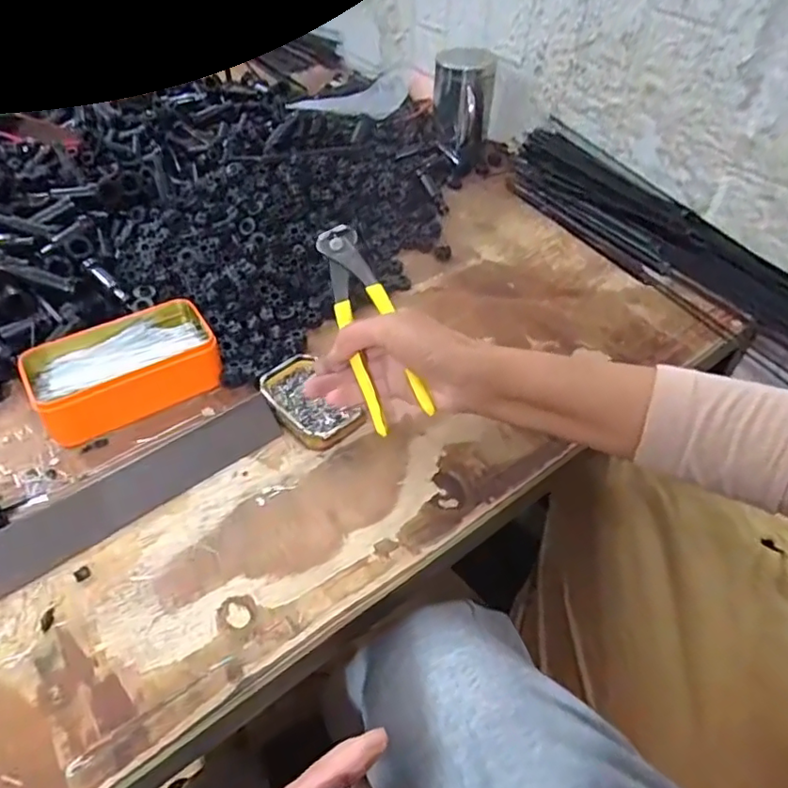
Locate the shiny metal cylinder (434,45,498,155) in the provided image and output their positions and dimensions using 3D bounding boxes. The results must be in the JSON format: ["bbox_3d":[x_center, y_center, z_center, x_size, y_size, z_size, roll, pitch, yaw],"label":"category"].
[{"bbox_3d":[0.090,-0.389,0.763,0.077,0.097,0.080,6,48,5],"label":"shiny metal cylinder"}]

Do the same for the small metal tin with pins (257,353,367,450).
[{"bbox_3d":[-0.071,0.007,0.483,0.055,0.018,0.092,-28,54,-26],"label":"small metal tin with pins"}]

